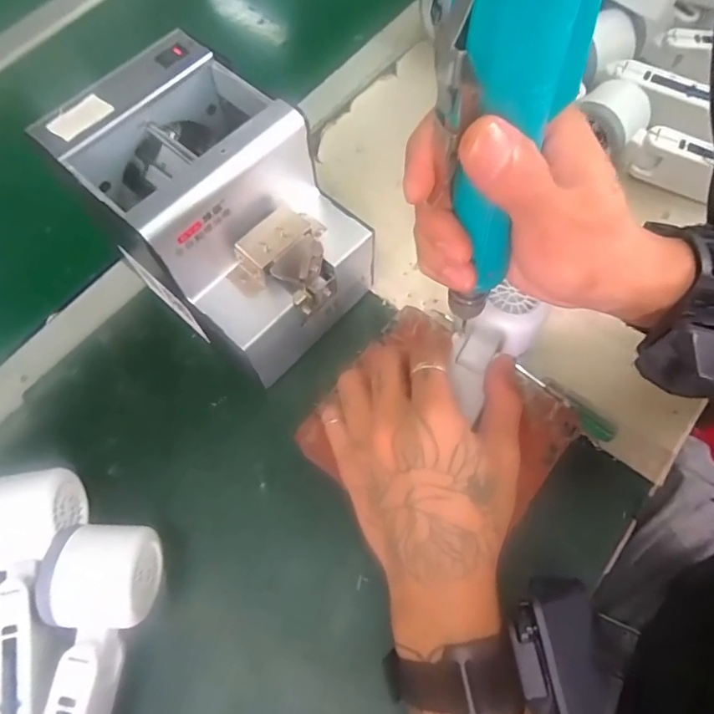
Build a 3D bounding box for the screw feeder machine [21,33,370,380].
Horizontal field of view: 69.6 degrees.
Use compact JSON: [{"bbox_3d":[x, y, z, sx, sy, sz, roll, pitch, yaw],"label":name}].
[{"bbox_3d":[-0.094,-0.091,0.362,0.173,0.148,0.129,41,73,18],"label":"screw feeder machine"}]

